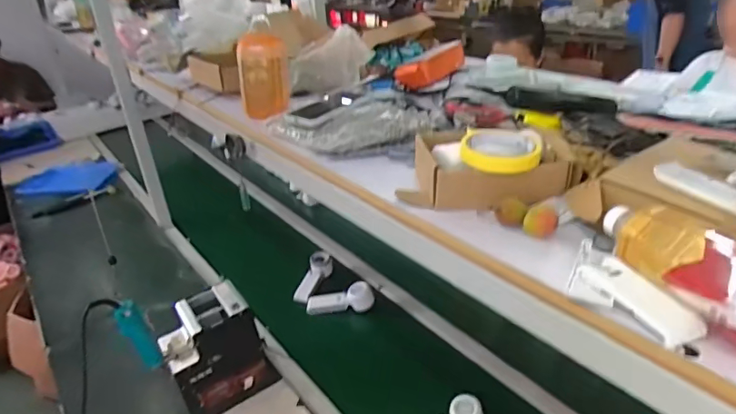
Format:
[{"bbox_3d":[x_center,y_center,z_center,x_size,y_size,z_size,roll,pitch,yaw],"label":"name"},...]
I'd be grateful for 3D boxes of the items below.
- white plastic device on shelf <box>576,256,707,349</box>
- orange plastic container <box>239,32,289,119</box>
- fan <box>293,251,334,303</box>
[{"bbox_3d":[0.229,0.074,0.432,0.041,0.019,0.105,-13,29,-16],"label":"white plastic device on shelf"},{"bbox_3d":[-0.196,-0.249,0.956,0.089,0.142,0.077,-6,28,-5],"label":"orange plastic container"},{"bbox_3d":[-0.145,0.189,1.424,0.066,0.045,0.197,2,29,10],"label":"fan"}]

